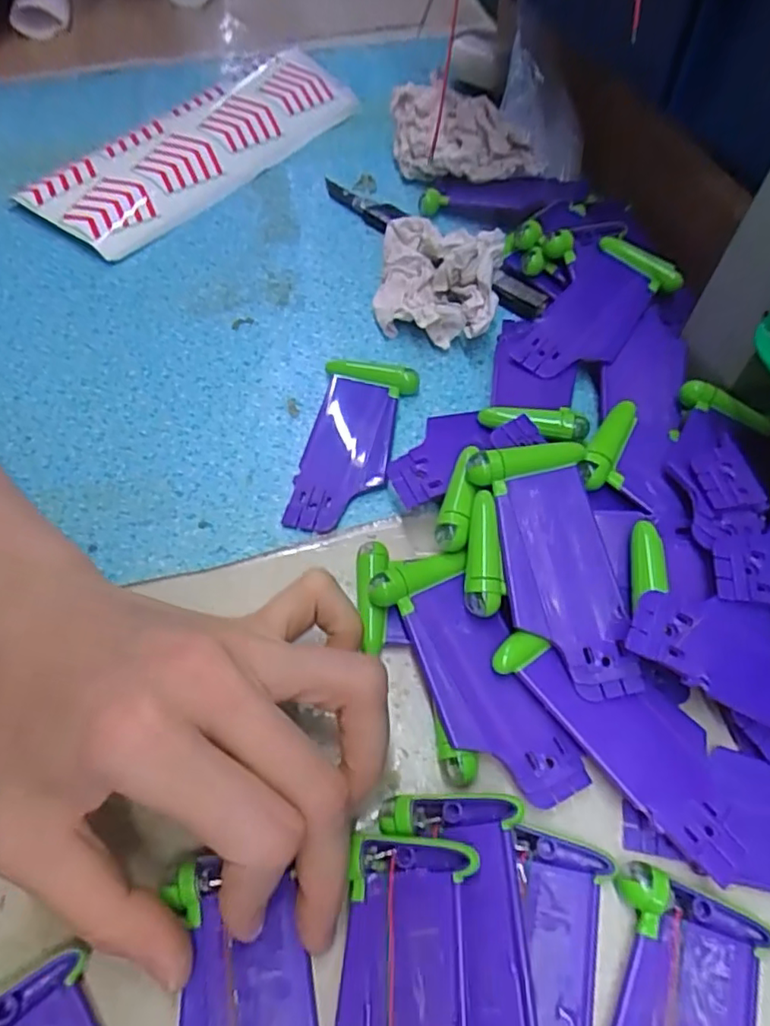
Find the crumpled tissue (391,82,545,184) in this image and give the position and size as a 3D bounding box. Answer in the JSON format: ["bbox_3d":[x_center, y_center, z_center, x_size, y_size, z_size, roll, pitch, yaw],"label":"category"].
[{"bbox_3d":[0.047,-0.221,0.360,0.097,0.042,0.047,19,60,12],"label":"crumpled tissue"}]

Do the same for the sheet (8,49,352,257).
[{"bbox_3d":[-0.112,-0.250,0.392,0.088,0.018,0.220,25,61,15],"label":"sheet"}]

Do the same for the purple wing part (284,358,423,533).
[{"bbox_3d":[-0.014,-0.031,0.265,0.041,0.010,0.087,8,58,5],"label":"purple wing part"}]

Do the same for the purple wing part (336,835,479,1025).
[{"bbox_3d":[0.005,0.137,0.159,0.037,0.004,0.089,-5,62,22],"label":"purple wing part"}]

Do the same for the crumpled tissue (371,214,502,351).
[{"bbox_3d":[0.025,-0.114,0.294,0.058,0.041,0.050,6,58,4],"label":"crumpled tissue"}]

